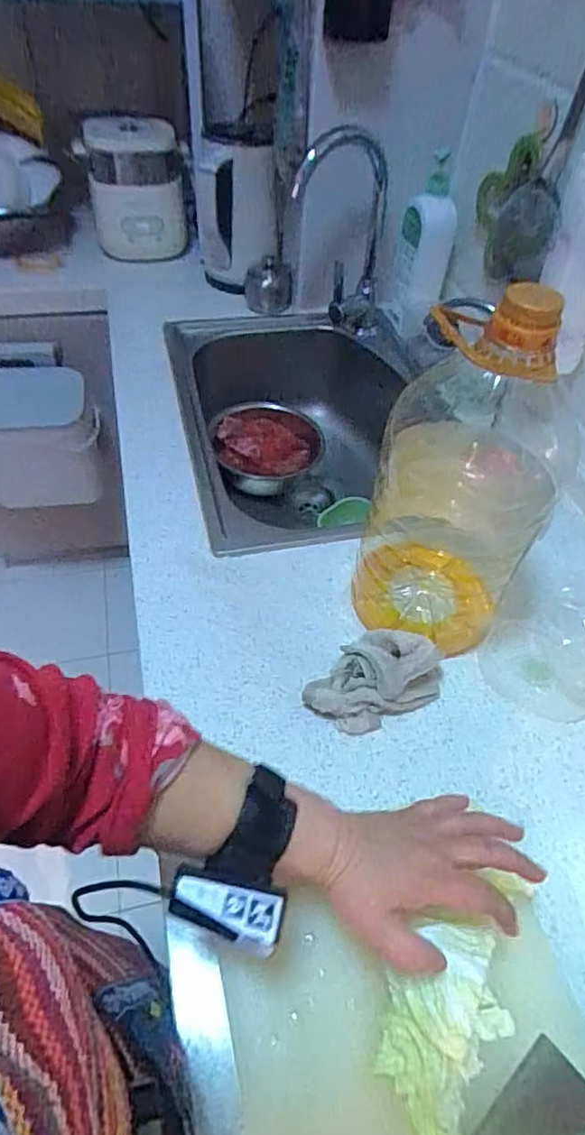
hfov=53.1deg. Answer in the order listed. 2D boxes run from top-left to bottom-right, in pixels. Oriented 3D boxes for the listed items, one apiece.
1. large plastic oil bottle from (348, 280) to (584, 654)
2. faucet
[{"bbox_3d":[0.154,-0.079,0.538,0.144,0.350,0.161,13,50,5],"label":"large plastic oil bottle"},{"bbox_3d":[0.076,-0.522,0.928,0.155,0.291,0.139,10,49,2],"label":"faucet"}]

